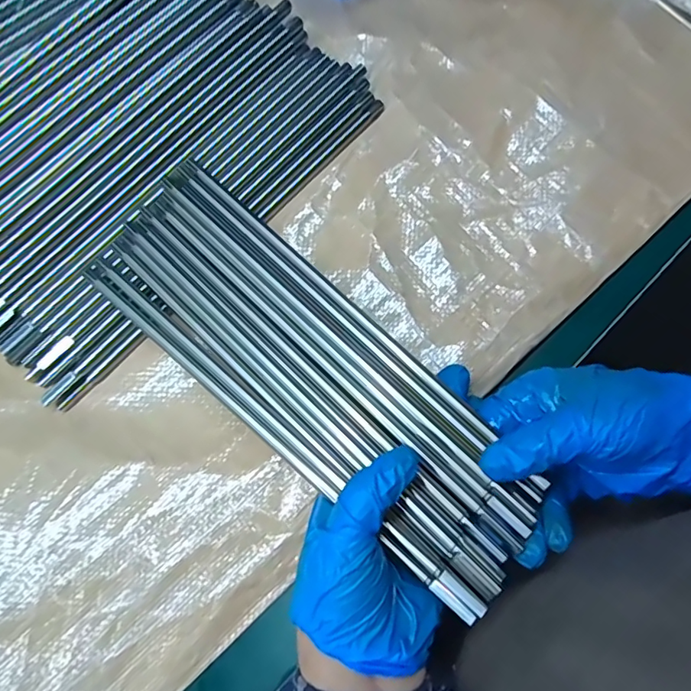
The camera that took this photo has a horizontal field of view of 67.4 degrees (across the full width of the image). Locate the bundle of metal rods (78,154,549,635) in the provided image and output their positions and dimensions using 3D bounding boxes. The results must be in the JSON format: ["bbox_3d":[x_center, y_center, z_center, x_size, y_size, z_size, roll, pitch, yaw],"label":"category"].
[{"bbox_3d":[-0.024,0.009,0.280,0.279,0.014,0.089,42,80,17],"label":"bundle of metal rods"}]

